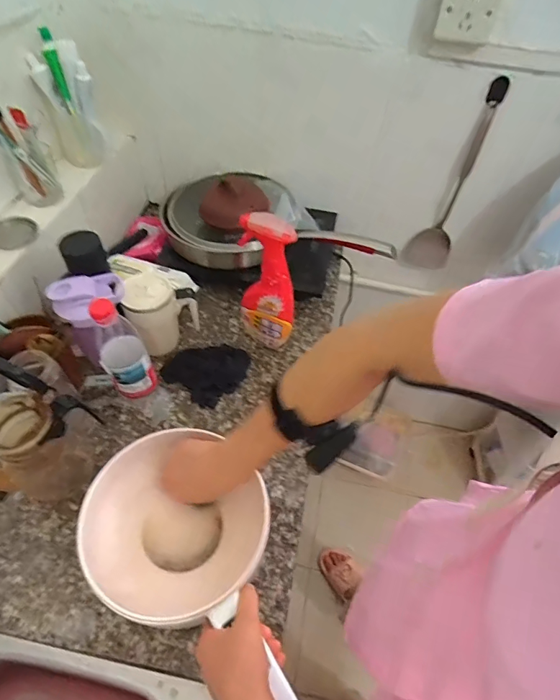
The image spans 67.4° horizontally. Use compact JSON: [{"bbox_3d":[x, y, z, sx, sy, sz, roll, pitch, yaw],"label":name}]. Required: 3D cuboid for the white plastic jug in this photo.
[{"bbox_3d":[-0.218,-0.067,0.764,0.115,0.154,0.079,-22,57,-20],"label":"white plastic jug"}]

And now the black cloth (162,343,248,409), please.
[{"bbox_3d":[-0.133,0.031,0.775,0.129,0.026,0.127,31,56,18],"label":"black cloth"}]

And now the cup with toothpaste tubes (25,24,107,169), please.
[{"bbox_3d":[-0.395,-0.459,0.789,0.084,0.202,0.073,36,58,21],"label":"cup with toothpaste tubes"}]

